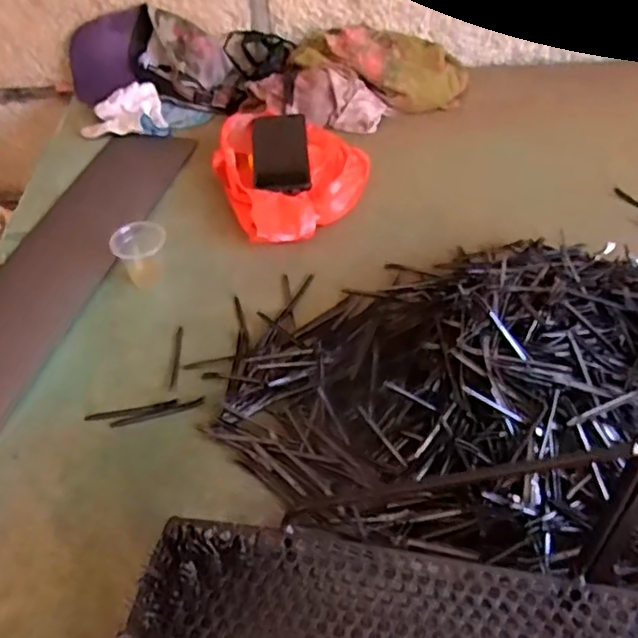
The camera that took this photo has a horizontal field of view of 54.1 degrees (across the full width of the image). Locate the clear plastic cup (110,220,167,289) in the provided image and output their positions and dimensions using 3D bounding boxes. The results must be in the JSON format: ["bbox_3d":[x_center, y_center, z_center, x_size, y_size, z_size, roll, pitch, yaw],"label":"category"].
[{"bbox_3d":[-0.211,-0.077,0.752,0.060,0.064,0.052,-23,50,-17],"label":"clear plastic cup"}]

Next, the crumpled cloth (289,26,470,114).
[{"bbox_3d":[0.097,-0.406,0.992,0.276,0.072,0.102,19,49,4],"label":"crumpled cloth"}]

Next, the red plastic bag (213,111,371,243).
[{"bbox_3d":[-0.052,-0.204,0.865,0.196,0.079,0.236,-26,51,-19],"label":"red plastic bag"}]

